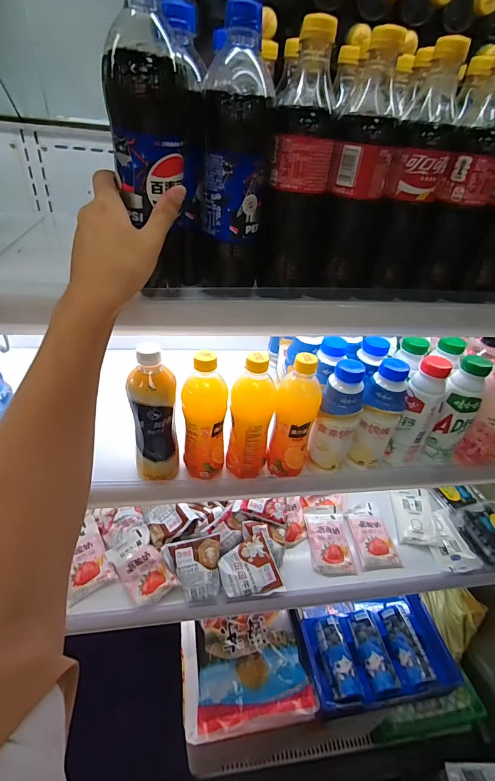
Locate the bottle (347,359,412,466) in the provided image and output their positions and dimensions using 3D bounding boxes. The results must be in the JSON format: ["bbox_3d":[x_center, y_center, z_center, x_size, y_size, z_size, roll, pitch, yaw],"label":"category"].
[{"bbox_3d":[0.201,0.040,0.539,0.059,0.179,0.055,24,40,21],"label":"bottle"}]

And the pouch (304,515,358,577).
[{"bbox_3d":[0.180,0.331,0.766,0.091,0.030,0.126,1,37,-8],"label":"pouch"}]

